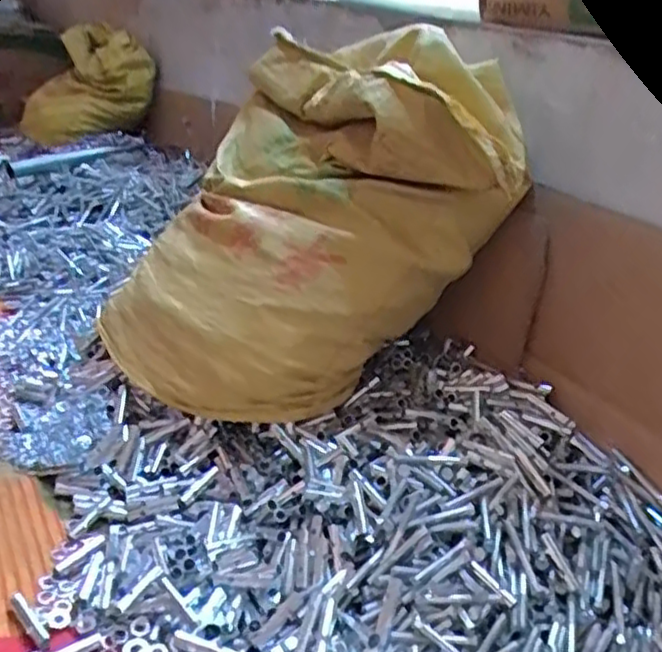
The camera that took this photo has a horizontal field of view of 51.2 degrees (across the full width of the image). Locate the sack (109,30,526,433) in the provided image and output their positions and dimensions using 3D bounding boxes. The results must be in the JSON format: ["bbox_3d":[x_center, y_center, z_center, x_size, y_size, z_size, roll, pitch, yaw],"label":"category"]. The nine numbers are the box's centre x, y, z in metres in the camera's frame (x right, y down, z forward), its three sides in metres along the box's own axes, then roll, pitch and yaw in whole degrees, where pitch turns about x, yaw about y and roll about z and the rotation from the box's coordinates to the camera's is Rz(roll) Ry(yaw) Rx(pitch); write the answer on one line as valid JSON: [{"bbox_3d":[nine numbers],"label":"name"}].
[{"bbox_3d":[-0.047,-0.115,0.686,0.332,0.307,0.325,-5,30,-15],"label":"sack"}]

